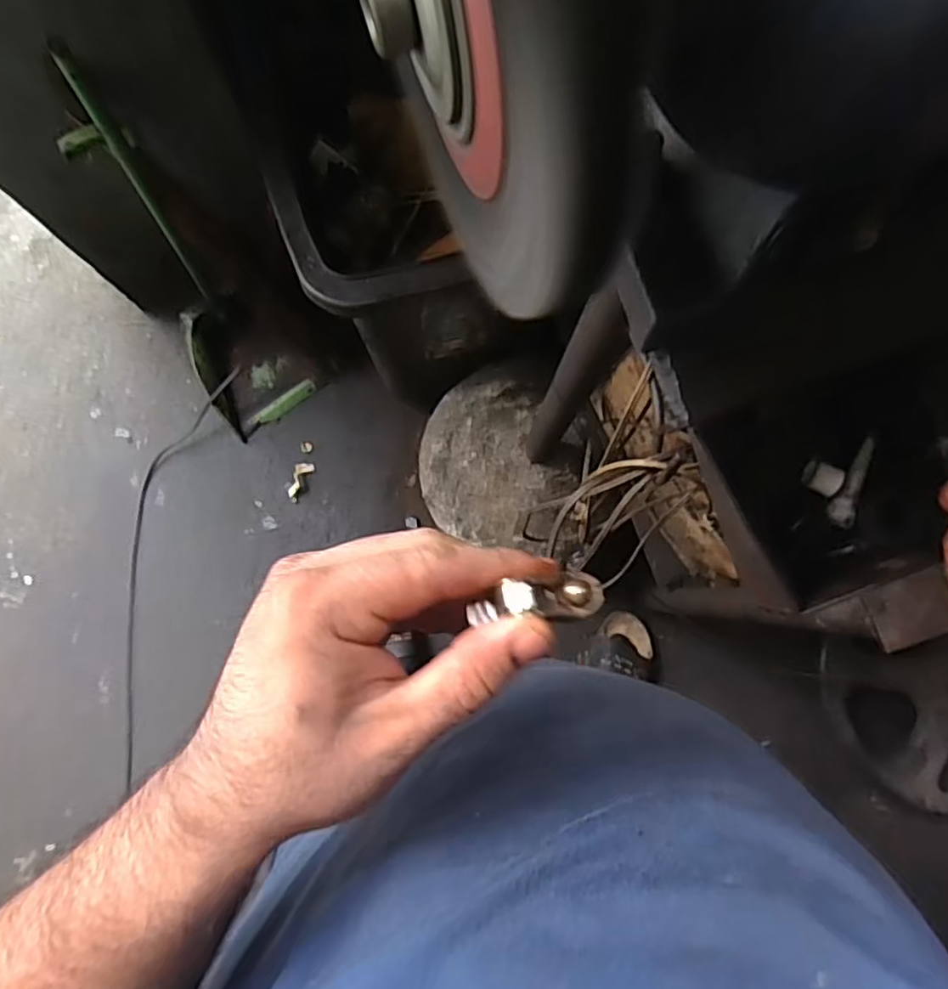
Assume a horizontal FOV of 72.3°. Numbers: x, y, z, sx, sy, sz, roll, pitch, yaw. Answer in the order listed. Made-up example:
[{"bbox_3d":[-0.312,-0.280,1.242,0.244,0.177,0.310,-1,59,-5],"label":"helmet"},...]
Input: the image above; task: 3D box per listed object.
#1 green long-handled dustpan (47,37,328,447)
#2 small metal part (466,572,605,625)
[{"bbox_3d":[-0.461,-0.320,1.076,0.227,0.649,0.240,-35,85,-5],"label":"green long-handled dustpan"},{"bbox_3d":[0.021,0.036,0.217,0.046,0.013,0.014,-8,80,-2],"label":"small metal part"}]

